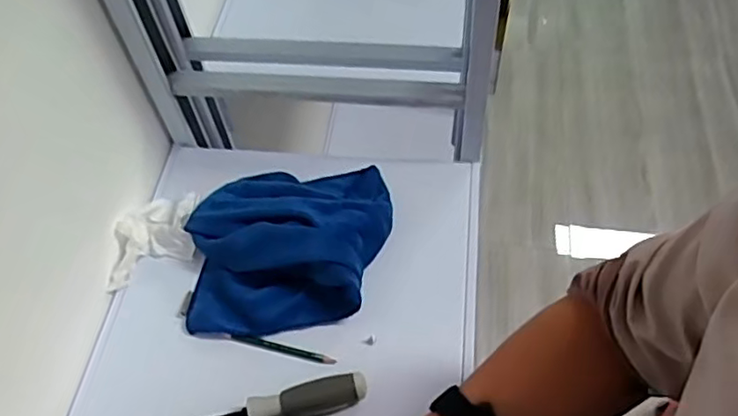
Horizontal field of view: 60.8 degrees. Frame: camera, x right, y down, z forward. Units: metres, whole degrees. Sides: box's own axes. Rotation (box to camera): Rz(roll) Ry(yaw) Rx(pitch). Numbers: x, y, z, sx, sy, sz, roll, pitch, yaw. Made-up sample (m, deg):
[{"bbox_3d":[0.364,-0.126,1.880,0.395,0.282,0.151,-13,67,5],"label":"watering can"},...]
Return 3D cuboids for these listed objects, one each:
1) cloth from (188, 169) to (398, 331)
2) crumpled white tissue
[{"bbox_3d":[-0.090,0.029,0.710,0.226,0.062,0.203,-6,57,0],"label":"cloth"},{"bbox_3d":[-0.248,0.039,0.743,0.090,0.047,0.123,1,57,4],"label":"crumpled white tissue"}]

